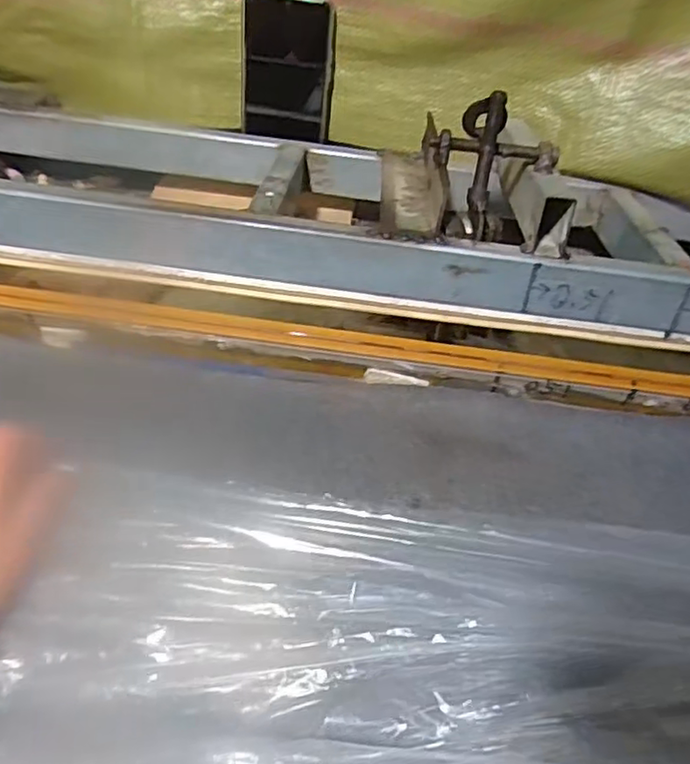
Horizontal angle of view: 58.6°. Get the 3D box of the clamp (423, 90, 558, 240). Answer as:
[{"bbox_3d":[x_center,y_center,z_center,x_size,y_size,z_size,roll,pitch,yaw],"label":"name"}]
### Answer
[{"bbox_3d":[0.099,-0.142,0.408,0.085,0.069,0.064,-3,52,-8],"label":"clamp"}]

